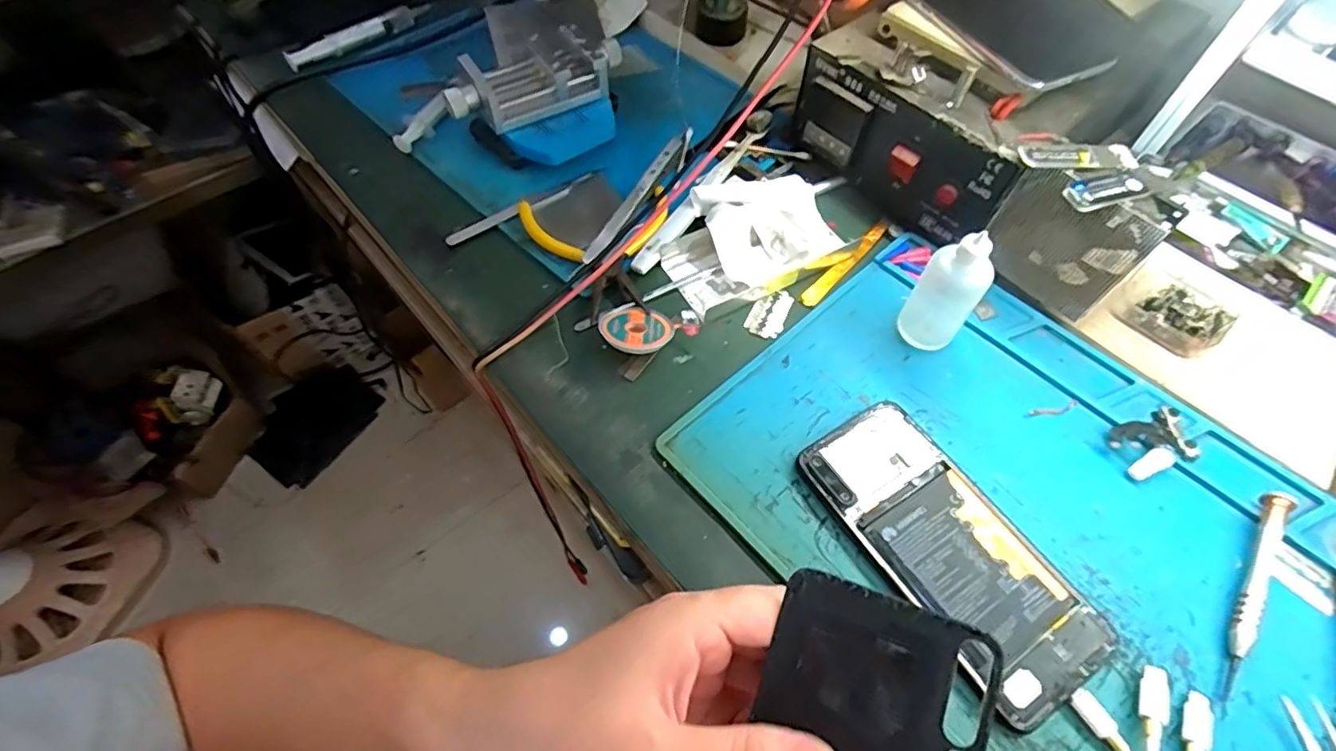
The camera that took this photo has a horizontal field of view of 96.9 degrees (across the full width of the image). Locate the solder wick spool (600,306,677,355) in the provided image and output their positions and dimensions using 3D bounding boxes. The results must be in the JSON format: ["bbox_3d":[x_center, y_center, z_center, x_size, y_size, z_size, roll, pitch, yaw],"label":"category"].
[{"bbox_3d":[-0.021,-0.028,0.371,0.045,0.011,0.043,4,37,-3],"label":"solder wick spool"}]

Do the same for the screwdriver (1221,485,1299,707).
[{"bbox_3d":[0.290,0.105,0.293,0.010,0.009,0.119,33,66,19],"label":"screwdriver"}]

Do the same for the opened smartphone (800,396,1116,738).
[{"bbox_3d":[0.142,0.087,0.304,0.071,0.010,0.157,-30,63,-15],"label":"opened smartphone"}]

